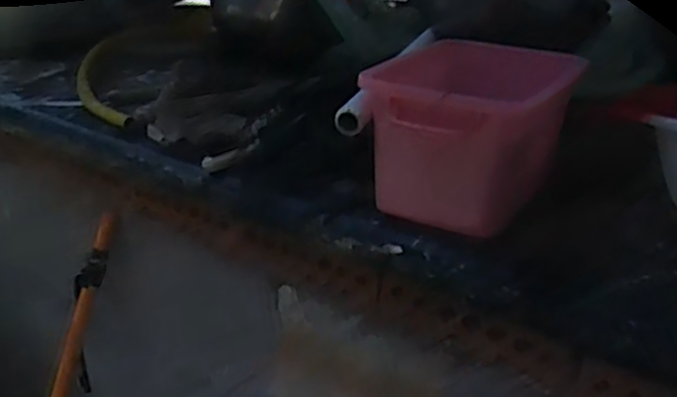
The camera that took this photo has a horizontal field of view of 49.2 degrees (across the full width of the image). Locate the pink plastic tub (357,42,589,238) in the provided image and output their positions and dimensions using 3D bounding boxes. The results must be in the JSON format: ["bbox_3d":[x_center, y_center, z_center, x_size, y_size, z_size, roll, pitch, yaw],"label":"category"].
[{"bbox_3d":[0.137,-0.064,0.797,0.178,0.161,0.172,19,23,39],"label":"pink plastic tub"}]

